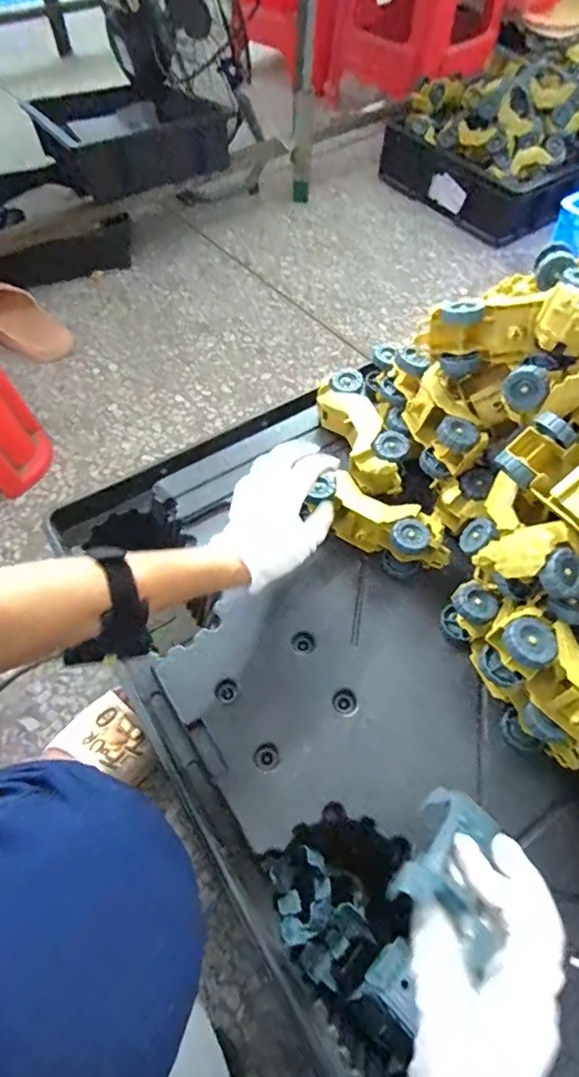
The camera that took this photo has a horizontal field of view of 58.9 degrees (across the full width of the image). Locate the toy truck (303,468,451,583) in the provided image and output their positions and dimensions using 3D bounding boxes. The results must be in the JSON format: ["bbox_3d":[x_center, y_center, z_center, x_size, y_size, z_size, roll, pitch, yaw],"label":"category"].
[{"bbox_3d":[0.097,-0.016,0.555,0.156,0.067,0.053,35,64,8],"label":"toy truck"}]

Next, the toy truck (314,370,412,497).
[{"bbox_3d":[0.088,-0.129,0.636,0.063,0.053,0.169,-19,61,-12],"label":"toy truck"}]

